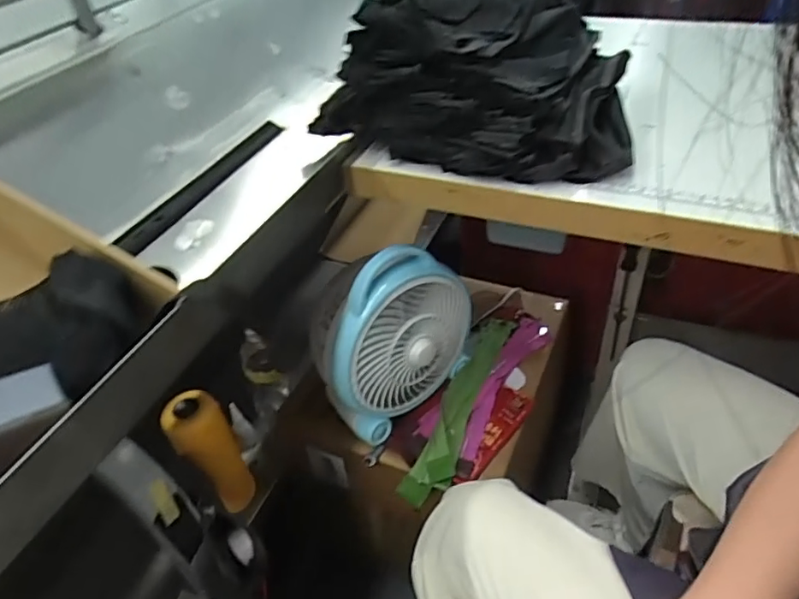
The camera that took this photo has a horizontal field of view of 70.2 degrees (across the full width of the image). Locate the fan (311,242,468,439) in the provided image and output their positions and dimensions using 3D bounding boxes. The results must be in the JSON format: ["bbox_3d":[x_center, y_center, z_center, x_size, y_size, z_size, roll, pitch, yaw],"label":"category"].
[{"bbox_3d":[-0.018,0.033,0.720,0.133,0.223,0.201,28,52,32],"label":"fan"}]

